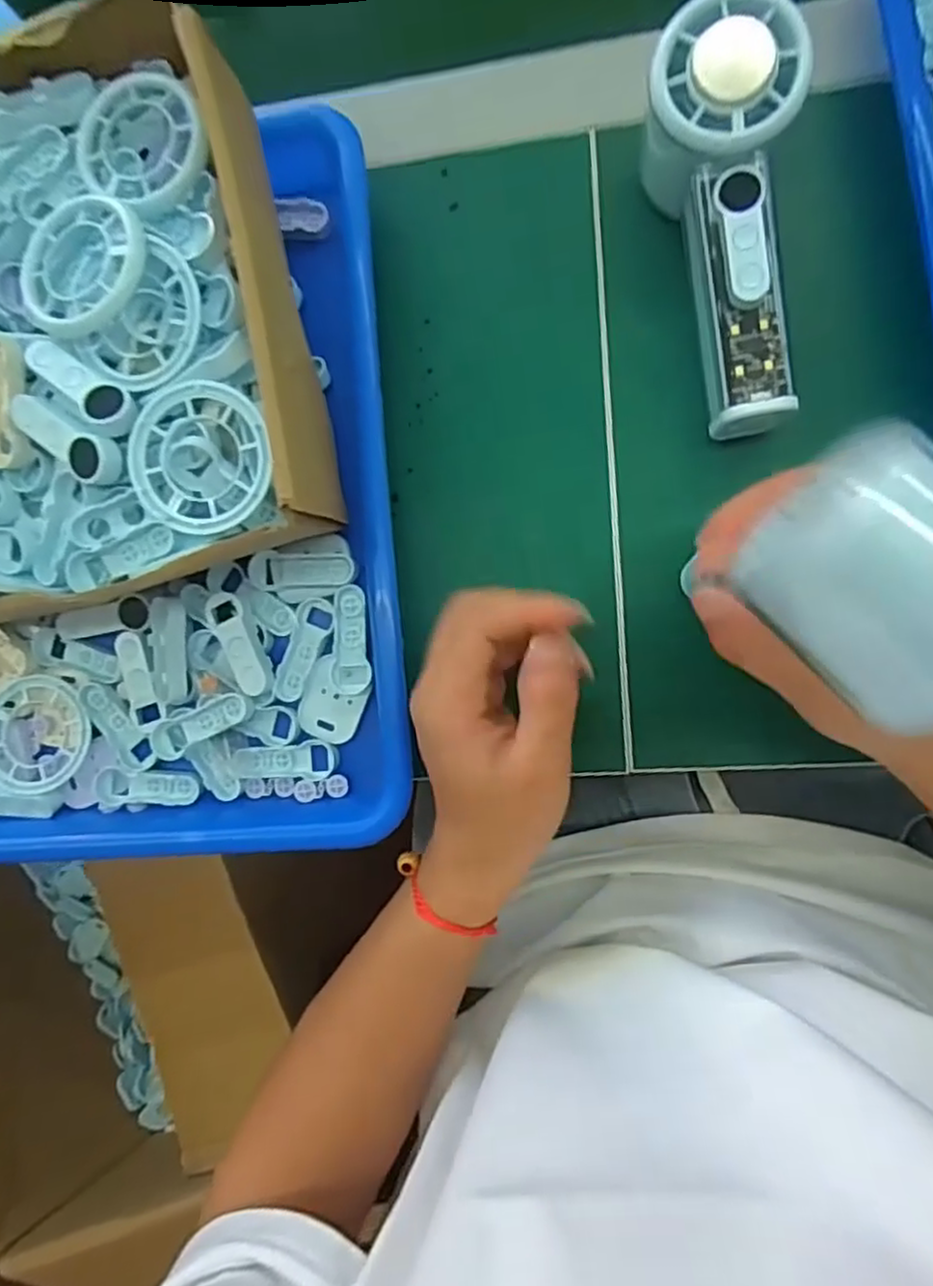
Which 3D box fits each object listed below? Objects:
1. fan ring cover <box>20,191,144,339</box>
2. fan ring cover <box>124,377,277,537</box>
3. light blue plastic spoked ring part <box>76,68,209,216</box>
[{"bbox_3d":[-0.148,-0.148,0.265,0.053,0.010,0.053,-10,86,9],"label":"fan ring cover"},{"bbox_3d":[-0.104,-0.074,0.267,0.054,0.014,0.057,-33,83,7],"label":"fan ring cover"},{"bbox_3d":[-0.130,-0.200,0.271,0.058,0.011,0.050,38,94,9],"label":"light blue plastic spoked ring part"}]

